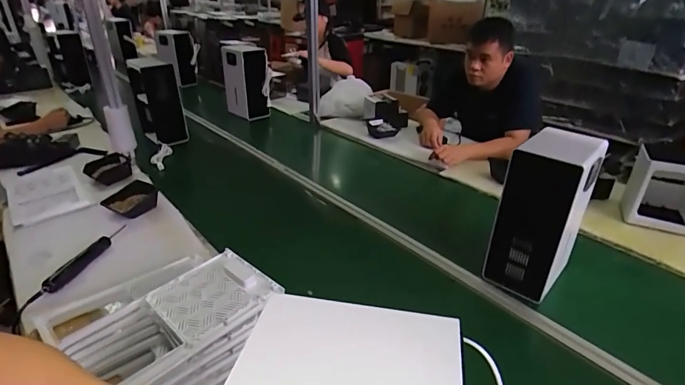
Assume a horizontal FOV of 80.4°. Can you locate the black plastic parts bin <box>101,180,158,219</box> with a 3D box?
[{"bbox_3d":[-0.676,0.024,1.294,0.159,0.056,0.123,-15,31,-25],"label":"black plastic parts bin"}]

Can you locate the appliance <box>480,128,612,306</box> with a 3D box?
[{"bbox_3d":[0.465,0.047,0.948,0.150,0.349,0.178,24,37,38],"label":"appliance"}]

